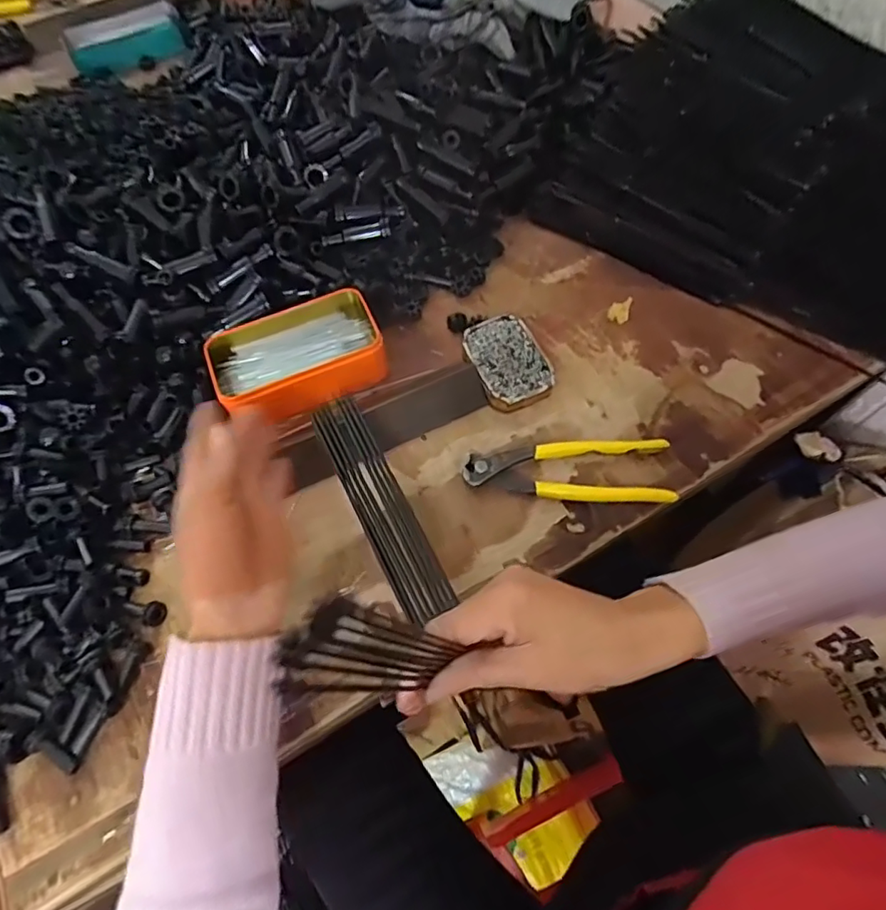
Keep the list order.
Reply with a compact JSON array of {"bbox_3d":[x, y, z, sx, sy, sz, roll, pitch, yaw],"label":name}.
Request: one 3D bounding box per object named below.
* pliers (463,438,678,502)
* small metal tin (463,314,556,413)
[{"bbox_3d":[0.100,0.012,0.440,0.162,0.017,0.053,1,63,3],"label":"pliers"},{"bbox_3d":[0.057,-0.084,0.484,0.060,0.015,0.088,-20,64,-8],"label":"small metal tin"}]

